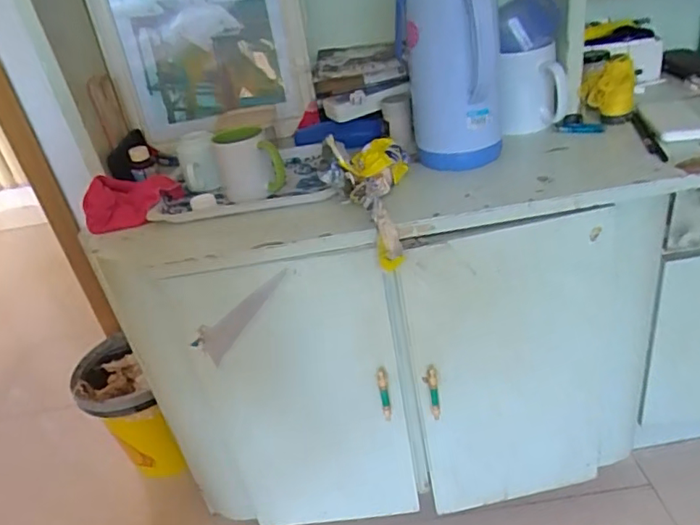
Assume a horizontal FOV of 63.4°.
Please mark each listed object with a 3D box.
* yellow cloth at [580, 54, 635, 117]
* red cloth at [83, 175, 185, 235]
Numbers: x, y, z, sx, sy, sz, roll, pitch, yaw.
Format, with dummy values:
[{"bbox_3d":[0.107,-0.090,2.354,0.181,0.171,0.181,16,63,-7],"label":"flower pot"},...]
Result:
[{"bbox_3d":[0.404,-0.273,0.885,0.075,0.088,0.048,3,23,19],"label":"yellow cloth"},{"bbox_3d":[-0.345,-0.100,0.909,0.131,0.073,0.099,-4,22,2],"label":"red cloth"}]

